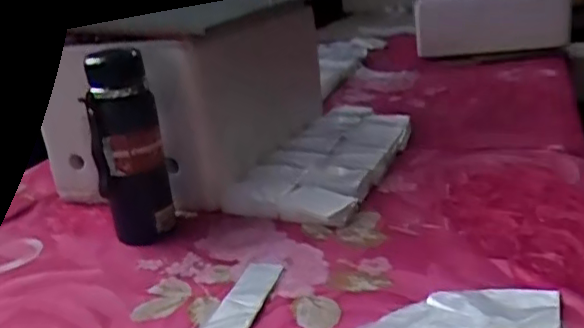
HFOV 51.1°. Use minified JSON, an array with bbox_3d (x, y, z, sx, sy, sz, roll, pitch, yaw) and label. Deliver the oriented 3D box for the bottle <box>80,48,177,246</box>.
[{"bbox_3d":[-0.199,-0.013,0.752,0.088,0.233,0.070,-7,20,-12],"label":"bottle"}]

